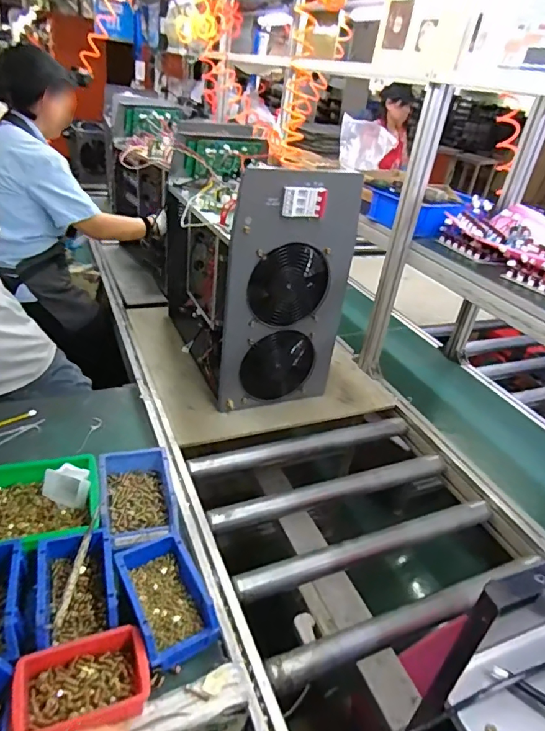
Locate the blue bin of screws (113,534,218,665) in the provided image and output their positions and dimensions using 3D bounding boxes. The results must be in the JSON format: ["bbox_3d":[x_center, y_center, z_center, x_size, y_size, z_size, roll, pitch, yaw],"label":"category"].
[{"bbox_3d":[-0.157,0.339,0.699,0.105,0.059,0.169,-13,37,-30],"label":"blue bin of screws"}]

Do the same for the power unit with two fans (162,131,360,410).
[{"bbox_3d":[-0.078,-0.270,1.293,0.311,0.566,0.567,-9,35,-24],"label":"power unit with two fans"}]

